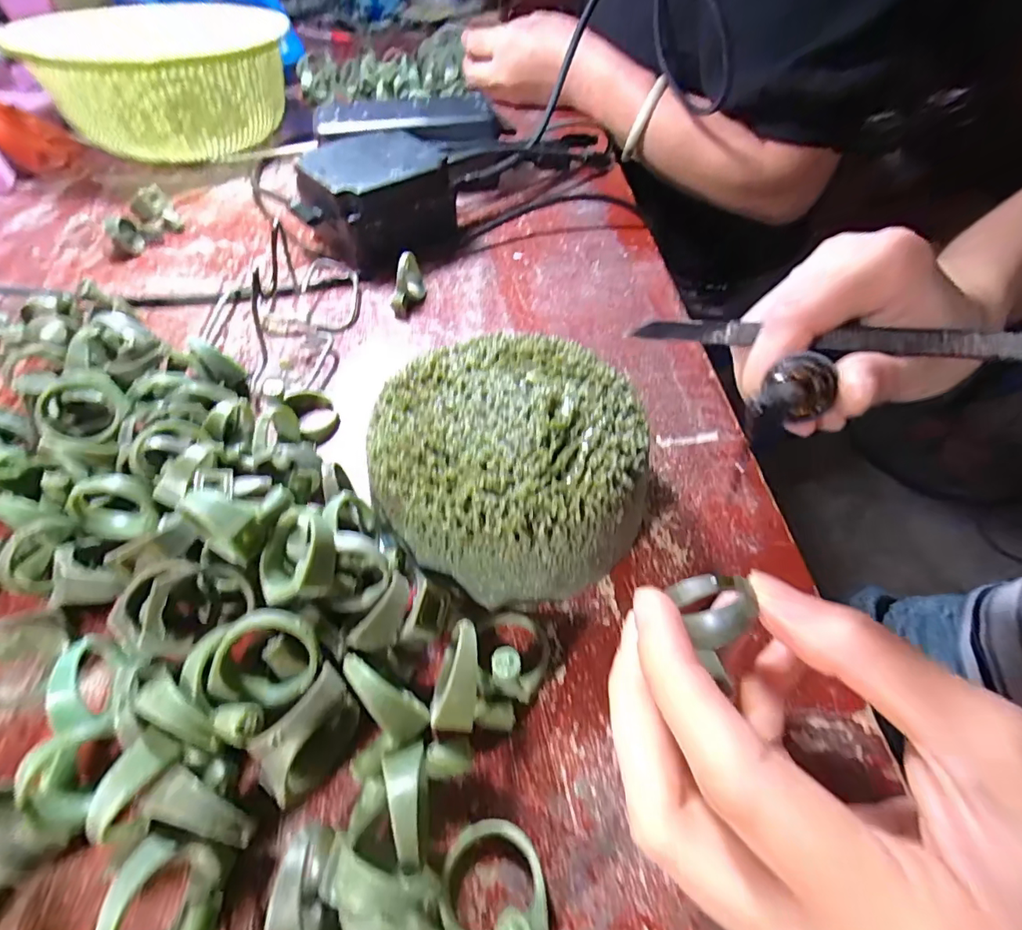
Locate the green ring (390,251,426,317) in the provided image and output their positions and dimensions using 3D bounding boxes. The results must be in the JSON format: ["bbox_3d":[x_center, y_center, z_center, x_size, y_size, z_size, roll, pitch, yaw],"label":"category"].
[{"bbox_3d":[-0.061,-0.105,0.285,0.017,0.025,0.031,-3,52,-3],"label":"green ring"}]

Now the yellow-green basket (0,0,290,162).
[{"bbox_3d":[-0.266,-0.304,0.405,0.162,0.082,0.158,-11,52,-9],"label":"yellow-green basket"}]

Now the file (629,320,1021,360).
[{"bbox_3d":[0.126,-0.045,0.175,0.159,0.008,0.007,9,51,22],"label":"file"}]

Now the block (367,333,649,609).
[{"bbox_3d":[0.001,-0.001,0.189,0.100,0.045,0.103,-13,54,-11],"label":"block"}]

